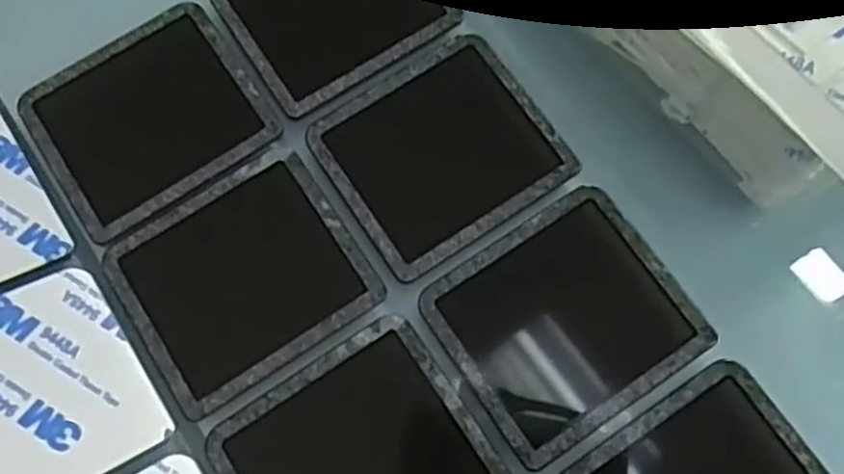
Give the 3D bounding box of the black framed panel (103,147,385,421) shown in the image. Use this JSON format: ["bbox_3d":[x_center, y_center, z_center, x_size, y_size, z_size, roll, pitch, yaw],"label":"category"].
[{"bbox_3d":[-0.044,0.009,0.189,0.055,0.004,0.051,-33,75,-8],"label":"black framed panel"}]

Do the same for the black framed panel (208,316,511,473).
[{"bbox_3d":[-0.014,0.052,0.176,0.054,0.004,0.049,-33,75,-8],"label":"black framed panel"}]

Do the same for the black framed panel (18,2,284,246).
[{"bbox_3d":[-0.072,-0.031,0.202,0.055,0.006,0.050,-34,75,-8],"label":"black framed panel"}]

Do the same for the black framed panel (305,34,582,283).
[{"bbox_3d":[0.004,-0.022,0.197,0.054,0.004,0.049,-34,75,-8],"label":"black framed panel"}]

